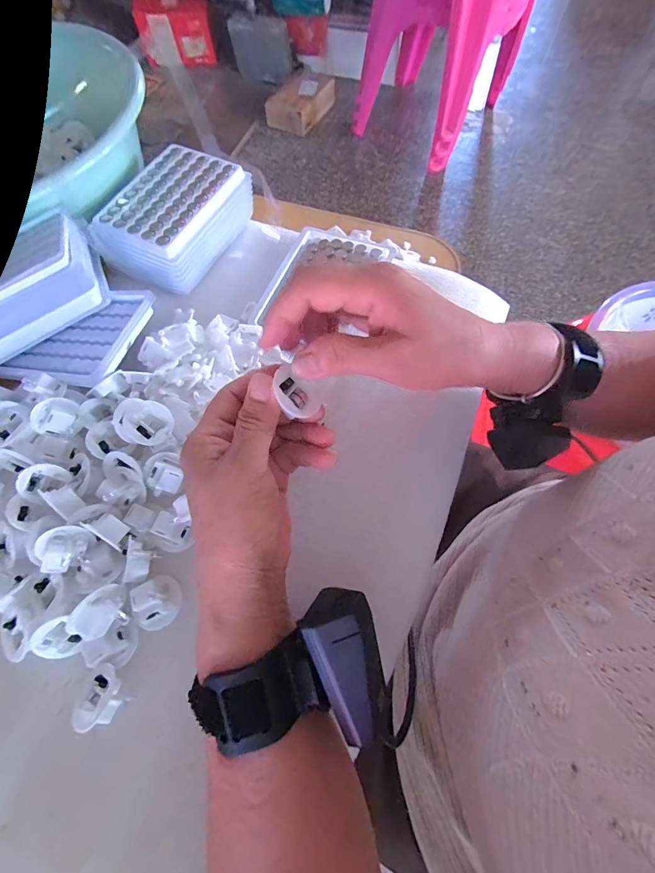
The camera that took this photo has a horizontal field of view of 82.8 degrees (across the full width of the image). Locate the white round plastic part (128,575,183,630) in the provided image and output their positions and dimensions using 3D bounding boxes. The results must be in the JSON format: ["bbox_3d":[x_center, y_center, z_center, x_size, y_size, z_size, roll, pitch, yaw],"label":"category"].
[{"bbox_3d":[-0.112,0.109,0.244,0.025,0.019,0.030,-16,69,-5],"label":"white round plastic part"}]

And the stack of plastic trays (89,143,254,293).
[{"bbox_3d":[-0.143,-0.210,0.356,0.098,0.041,0.133,22,71,10],"label":"stack of plastic trays"}]

